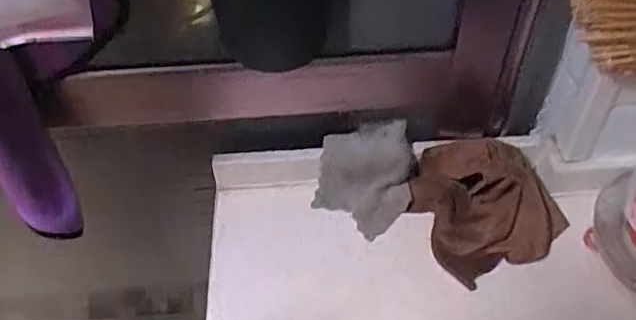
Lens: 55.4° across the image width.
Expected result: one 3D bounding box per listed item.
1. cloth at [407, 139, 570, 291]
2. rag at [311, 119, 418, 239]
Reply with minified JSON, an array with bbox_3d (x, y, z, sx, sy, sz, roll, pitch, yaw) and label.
[{"bbox_3d":[0.184,0.041,0.655,0.148,0.059,0.144,-17,50,-13],"label":"cloth"},{"bbox_3d":[0.051,0.020,0.673,0.104,0.071,0.101,3,48,4],"label":"rag"}]

